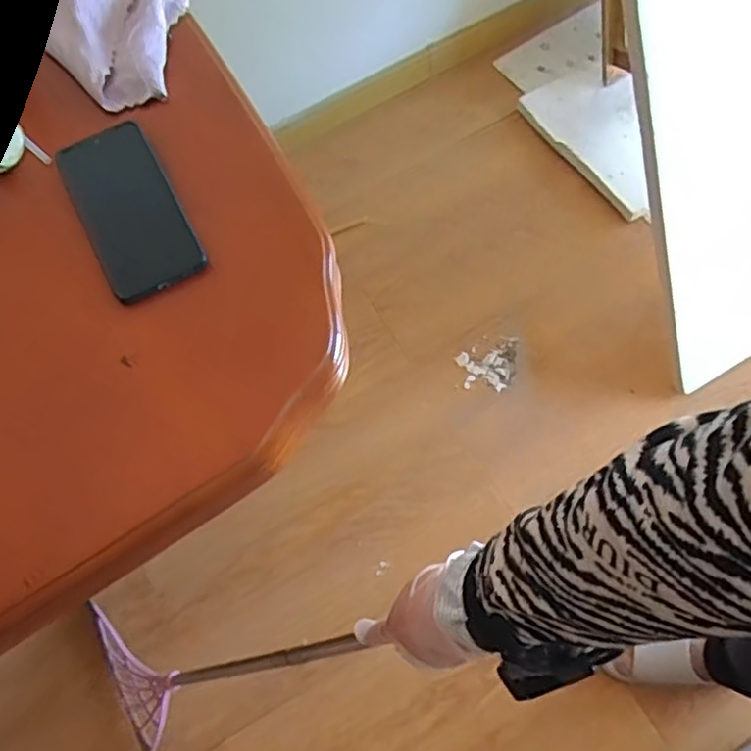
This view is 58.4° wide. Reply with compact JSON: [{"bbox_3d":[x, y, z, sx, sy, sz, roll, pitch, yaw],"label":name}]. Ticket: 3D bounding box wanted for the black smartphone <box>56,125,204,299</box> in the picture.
[{"bbox_3d":[-0.204,-0.137,0.551,0.077,0.013,0.160,-28,76,-9],"label":"black smartphone"}]

